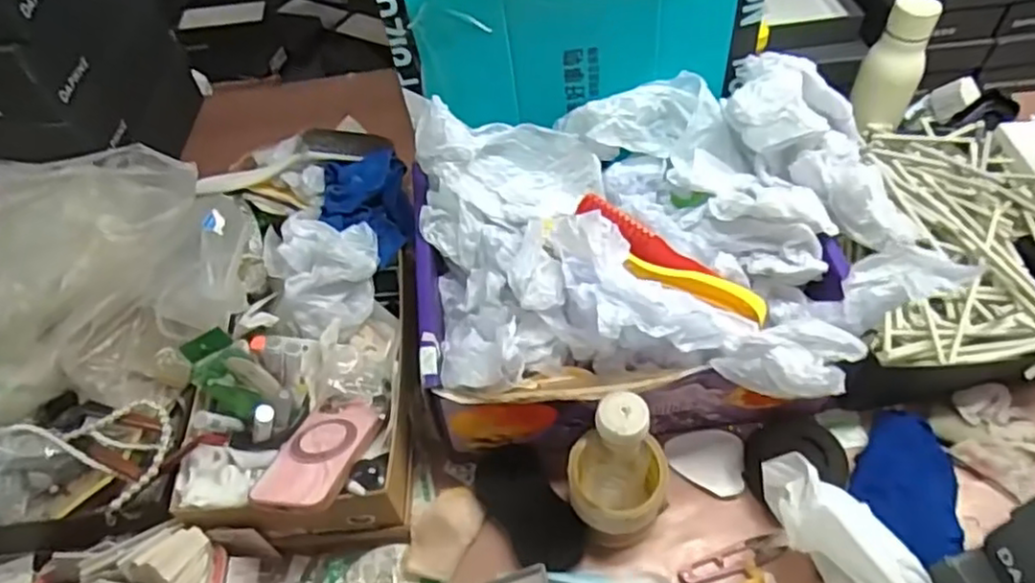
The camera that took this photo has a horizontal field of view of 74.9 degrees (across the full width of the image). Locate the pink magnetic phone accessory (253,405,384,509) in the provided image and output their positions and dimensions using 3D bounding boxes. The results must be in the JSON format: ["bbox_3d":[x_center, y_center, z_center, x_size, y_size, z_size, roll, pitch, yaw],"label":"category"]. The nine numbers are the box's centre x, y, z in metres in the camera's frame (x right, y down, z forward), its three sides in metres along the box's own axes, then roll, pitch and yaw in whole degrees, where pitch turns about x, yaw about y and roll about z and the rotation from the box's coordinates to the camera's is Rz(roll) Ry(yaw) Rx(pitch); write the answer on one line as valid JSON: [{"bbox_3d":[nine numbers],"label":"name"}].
[{"bbox_3d":[-0.173,0.140,0.589,0.076,0.010,0.119,3,32,19],"label":"pink magnetic phone accessory"}]

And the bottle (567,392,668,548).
[{"bbox_3d":[0.088,0.158,0.580,0.086,0.186,0.070,-4,52,1],"label":"bottle"}]

